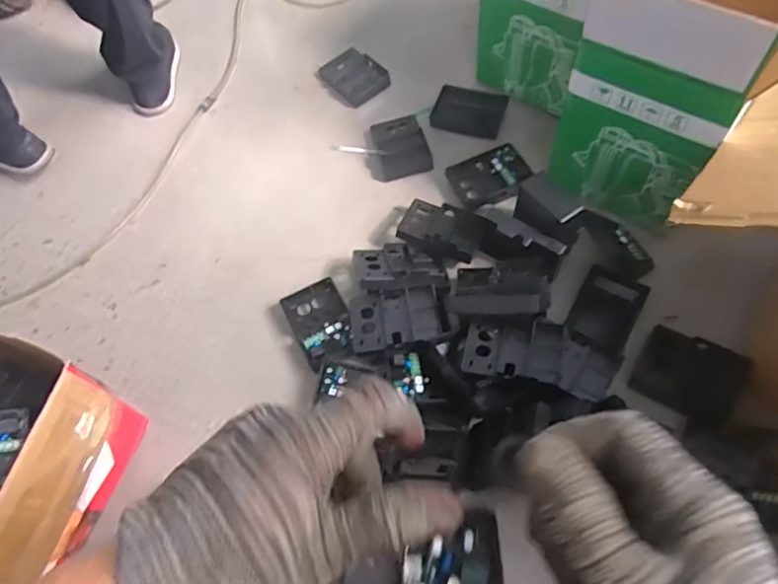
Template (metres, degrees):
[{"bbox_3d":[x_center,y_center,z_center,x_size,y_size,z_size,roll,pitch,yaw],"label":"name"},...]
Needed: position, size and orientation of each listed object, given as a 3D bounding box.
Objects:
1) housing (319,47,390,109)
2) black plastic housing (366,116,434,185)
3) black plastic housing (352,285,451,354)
[{"bbox_3d":[-0.064,-0.401,1.080,0.091,0.035,0.122,-37,65,-14],"label":"housing"},{"bbox_3d":[0.014,-0.244,0.989,0.100,0.022,0.120,-17,62,-4],"label":"black plastic housing"},{"bbox_3d":[0.014,0.043,0.823,0.134,0.036,0.087,-4,62,3],"label":"black plastic housing"}]

